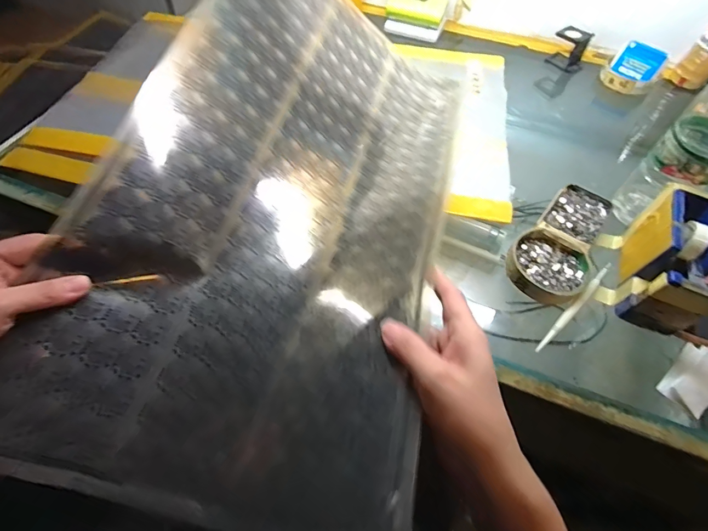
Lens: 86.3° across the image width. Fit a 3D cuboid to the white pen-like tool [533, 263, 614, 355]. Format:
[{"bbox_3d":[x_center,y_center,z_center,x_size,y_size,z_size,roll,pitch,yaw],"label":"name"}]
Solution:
[{"bbox_3d":[0.224,0.040,0.381,0.138,0.012,0.008,-37,65,-23],"label":"white pen-like tool"}]

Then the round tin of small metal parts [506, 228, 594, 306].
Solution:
[{"bbox_3d":[0.204,0.001,0.398,0.081,0.018,0.079,1,57,-1],"label":"round tin of small metal parts"}]

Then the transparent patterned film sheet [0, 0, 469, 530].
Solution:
[{"bbox_3d":[-0.058,-0.103,0.376,0.298,0.142,0.579,11,57,6],"label":"transparent patterned film sheet"}]

